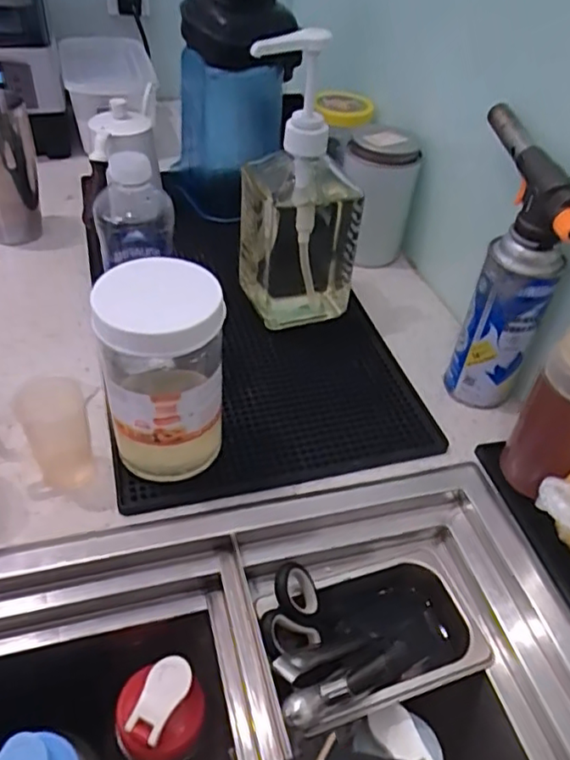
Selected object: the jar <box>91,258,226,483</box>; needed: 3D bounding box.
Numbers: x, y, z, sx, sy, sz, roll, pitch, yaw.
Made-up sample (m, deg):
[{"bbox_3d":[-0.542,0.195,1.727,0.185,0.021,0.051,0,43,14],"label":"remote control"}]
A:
[{"bbox_3d":[-0.096,0.000,0.487,0.088,0.168,0.088,3,44,-3],"label":"jar"}]

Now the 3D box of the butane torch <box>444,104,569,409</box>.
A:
[{"bbox_3d":[0.204,-0.105,0.585,0.059,0.232,0.169,6,44,1],"label":"butane torch"}]

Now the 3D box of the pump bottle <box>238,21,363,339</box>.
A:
[{"bbox_3d":[0.013,-0.188,0.624,0.105,0.276,0.101,-15,48,-20],"label":"pump bottle"}]

